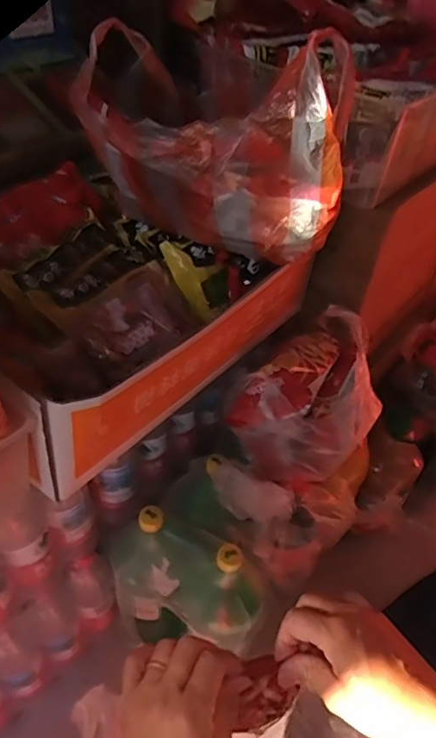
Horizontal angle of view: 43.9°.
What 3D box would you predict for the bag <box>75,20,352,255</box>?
[{"bbox_3d":[-0.005,-0.237,0.567,0.280,0.184,0.139,15,43,10],"label":"bag"}]

